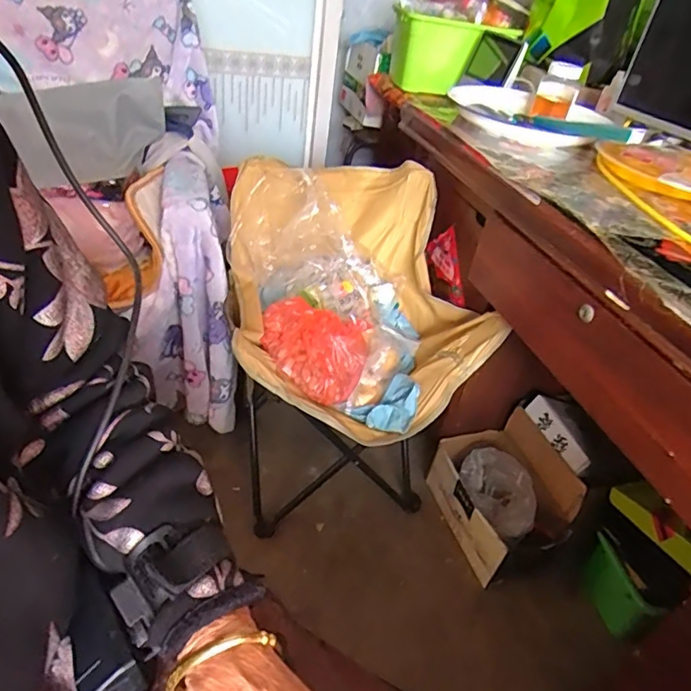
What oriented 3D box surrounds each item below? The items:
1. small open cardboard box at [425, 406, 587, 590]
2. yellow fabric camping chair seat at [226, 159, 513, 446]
[{"bbox_3d":[0.334,0.321,1.140,0.196,0.171,0.293,-6,43,-20],"label":"small open cardboard box"},{"bbox_3d":[-0.006,-0.106,1.010,0.463,0.299,0.518,-8,43,-21],"label":"yellow fabric camping chair seat"}]

